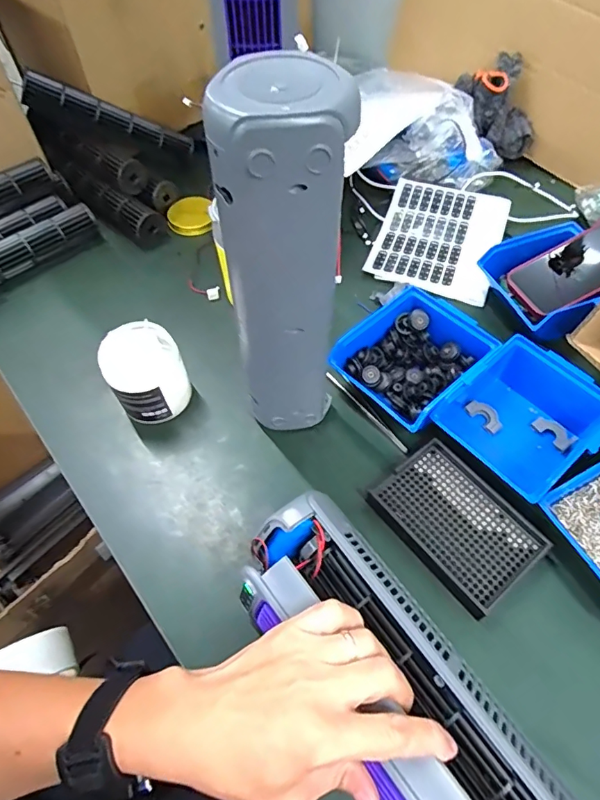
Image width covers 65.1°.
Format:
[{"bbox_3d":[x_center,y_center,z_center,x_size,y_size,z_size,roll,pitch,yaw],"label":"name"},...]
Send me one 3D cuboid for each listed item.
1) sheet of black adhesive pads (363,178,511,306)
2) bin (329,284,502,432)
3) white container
[{"bbox_3d":[0.188,-0.222,0.635,0.157,0.024,0.186,19,60,12],"label":"sheet of black adhesive pads"},{"bbox_3d":[0.120,-0.041,0.493,0.141,0.061,0.116,-39,65,-21],"label":"bin"},{"bbox_3d":[-0.156,-0.024,0.485,0.071,0.091,0.071,0,58,1],"label":"white container"}]

